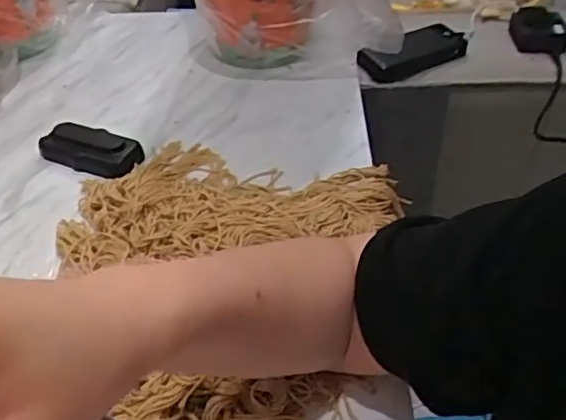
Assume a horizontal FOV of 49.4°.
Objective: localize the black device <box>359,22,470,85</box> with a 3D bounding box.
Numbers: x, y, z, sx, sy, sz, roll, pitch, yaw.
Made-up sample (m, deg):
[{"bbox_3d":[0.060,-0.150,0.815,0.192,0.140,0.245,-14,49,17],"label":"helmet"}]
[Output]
[{"bbox_3d":[0.193,-0.226,0.894,0.176,0.037,0.074,-30,50,-27],"label":"black device"}]

